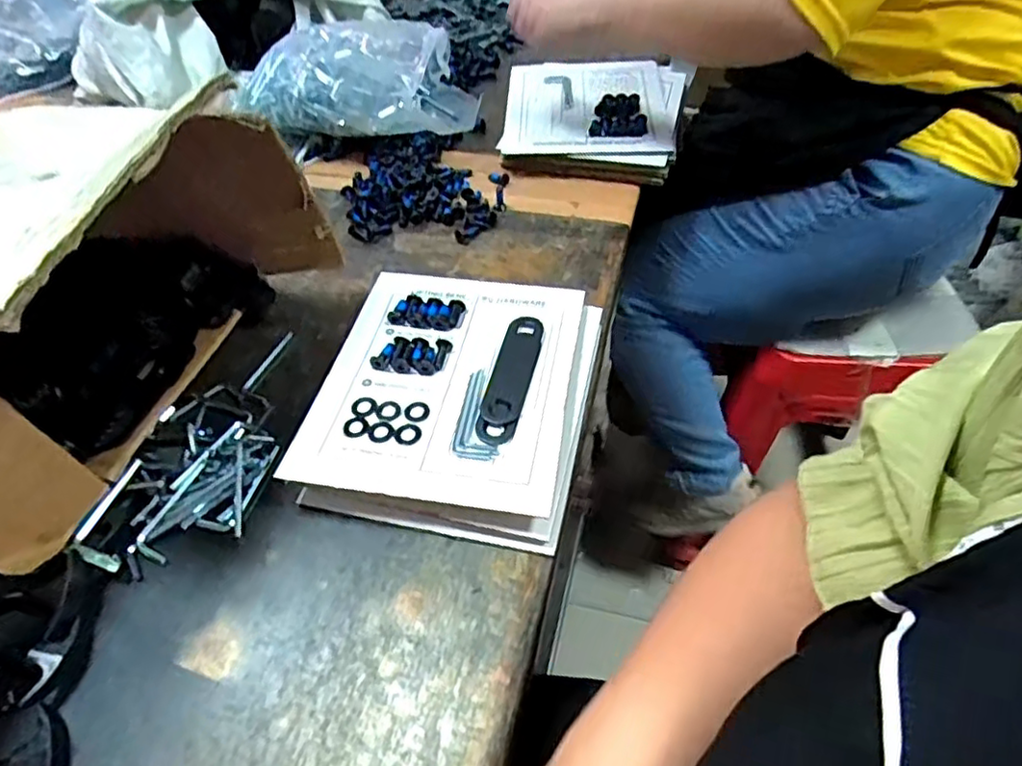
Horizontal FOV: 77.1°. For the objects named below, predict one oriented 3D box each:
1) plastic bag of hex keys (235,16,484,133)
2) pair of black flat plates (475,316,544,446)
[{"bbox_3d":[-0.177,-0.357,0.770,0.263,0.122,0.132,4,50,6],"label":"plastic bag of hex keys"},{"bbox_3d":[0.000,-0.005,0.504,0.030,0.007,0.130,9,51,10],"label":"pair of black flat plates"}]

